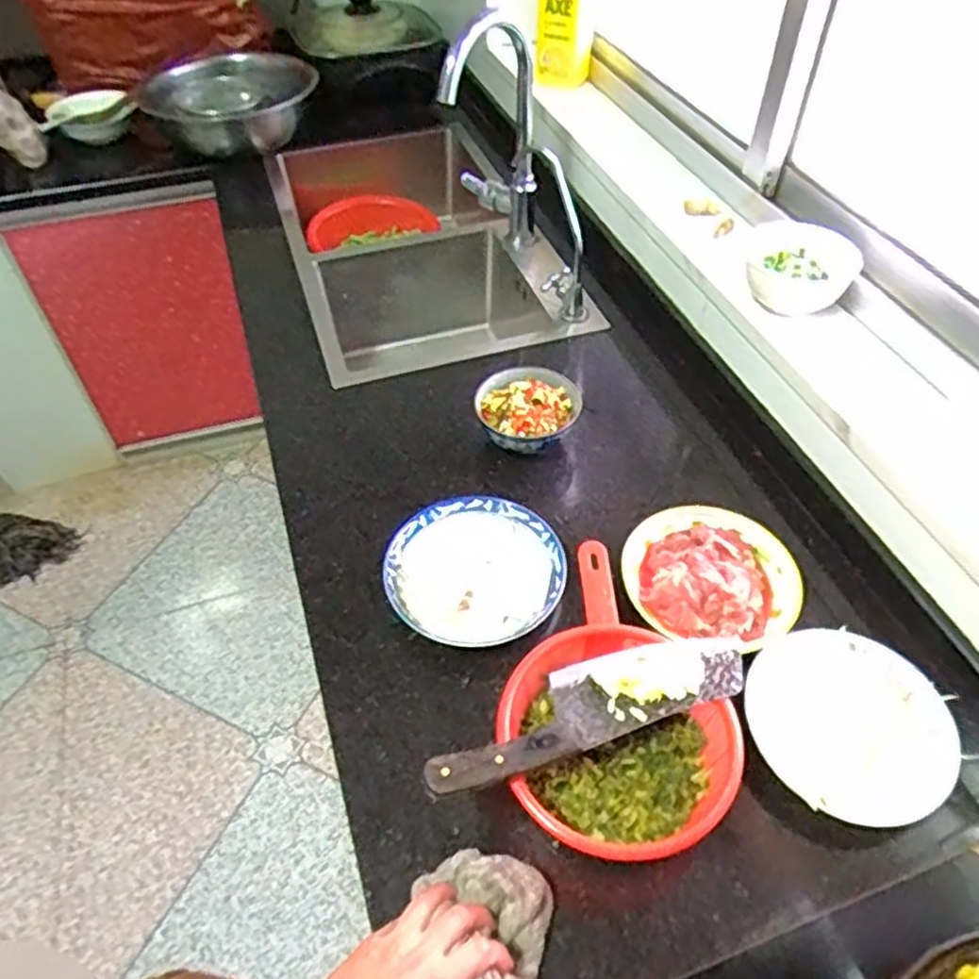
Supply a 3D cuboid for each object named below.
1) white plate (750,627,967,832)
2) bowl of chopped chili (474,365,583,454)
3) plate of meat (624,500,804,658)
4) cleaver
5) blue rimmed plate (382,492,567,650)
[{"bbox_3d":[0.316,0.207,0.662,0.164,0.027,0.170,0,49,0],"label":"white plate"},{"bbox_3d":[0.047,-0.090,0.902,0.122,0.067,0.112,0,49,0],"label":"bowl of chopped chili"},{"bbox_3d":[0.229,0.083,0.762,0.162,0.035,0.170,0,49,0],"label":"plate of meat"},{"bbox_3d":[0.082,0.171,0.606,0.278,0.027,0.071,-16,51,-13],"label":"cleaver"},{"bbox_3d":[-0.016,0.081,0.776,0.176,0.028,0.173,0,49,0],"label":"blue rimmed plate"}]

